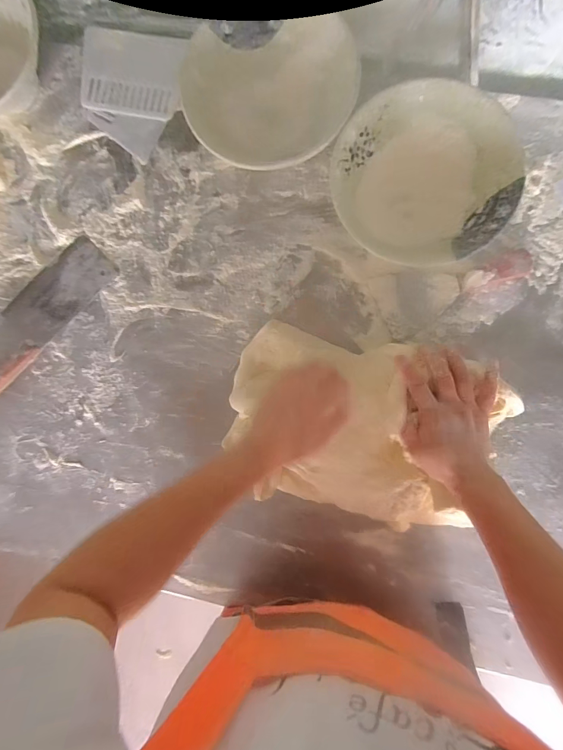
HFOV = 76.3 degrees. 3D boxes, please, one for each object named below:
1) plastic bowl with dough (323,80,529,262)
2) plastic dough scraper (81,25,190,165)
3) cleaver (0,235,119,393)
[{"bbox_3d":[0.182,-0.249,0.465,0.217,0.084,0.192,42,93,4],"label":"plastic bowl with dough"},{"bbox_3d":[-0.231,-0.421,0.535,0.151,0.019,0.169,12,91,5],"label":"plastic dough scraper"},{"bbox_3d":[-0.377,-0.090,0.541,0.088,0.033,0.275,44,94,4],"label":"cleaver"}]

